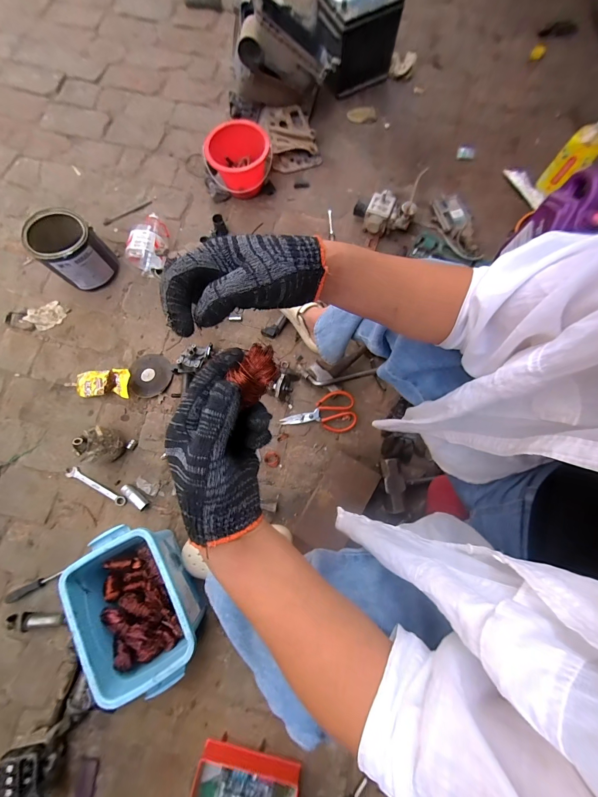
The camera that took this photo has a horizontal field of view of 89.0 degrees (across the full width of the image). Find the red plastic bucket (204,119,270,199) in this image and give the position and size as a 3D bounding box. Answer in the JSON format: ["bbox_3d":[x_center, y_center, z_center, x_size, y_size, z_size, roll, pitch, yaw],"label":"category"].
[{"bbox_3d":[-0.177,-0.708,0.909,0.182,0.126,0.149,-9,77,-2],"label":"red plastic bucket"}]

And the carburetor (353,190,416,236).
[{"bbox_3d":[0.258,-0.557,0.908,0.182,0.082,0.094,7,77,1],"label":"carburetor"}]

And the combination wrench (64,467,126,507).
[{"bbox_3d":[-0.520,0.229,0.787,0.170,0.014,0.027,28,78,6],"label":"combination wrench"}]

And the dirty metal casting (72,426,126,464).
[{"bbox_3d":[-0.497,0.123,0.764,0.086,0.088,0.080,0,77,0],"label":"dirty metal casting"}]

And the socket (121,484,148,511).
[{"bbox_3d":[-0.418,0.250,0.774,0.084,0.023,0.031,41,80,8],"label":"socket"}]

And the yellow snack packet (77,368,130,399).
[{"bbox_3d":[-0.524,-0.041,0.821,0.169,0.041,0.078,-2,72,17],"label":"yellow snack packet"}]

